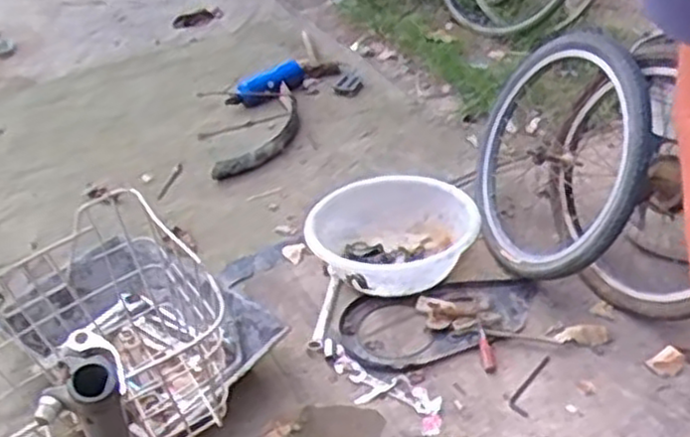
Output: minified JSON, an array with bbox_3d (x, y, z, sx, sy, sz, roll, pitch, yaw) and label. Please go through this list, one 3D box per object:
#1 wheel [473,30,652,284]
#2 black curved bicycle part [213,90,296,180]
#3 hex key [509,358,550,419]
[{"bbox_3d":[0.387,-0.114,1.507,0.075,0.489,0.462,6,67,-30],"label":"wheel"},{"bbox_3d":[-0.207,-0.198,1.949,0.114,0.047,0.339,23,56,34],"label":"black curved bicycle part"},{"bbox_3d":[0.325,0.289,1.349,0.036,0.012,0.118,23,66,34],"label":"hex key"}]

